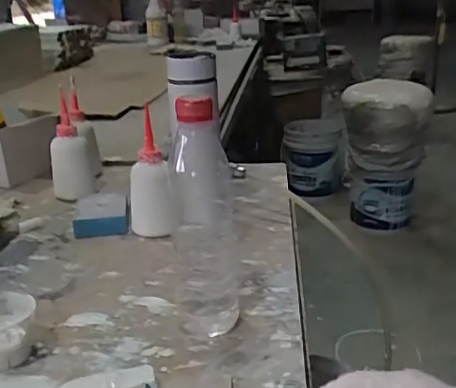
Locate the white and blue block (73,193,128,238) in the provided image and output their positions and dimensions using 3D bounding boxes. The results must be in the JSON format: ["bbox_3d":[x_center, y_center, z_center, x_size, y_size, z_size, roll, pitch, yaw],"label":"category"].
[{"bbox_3d":[-0.173,0.027,0.784,0.070,0.034,0.097,-4,21,-9],"label":"white and blue block"}]

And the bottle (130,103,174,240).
[{"bbox_3d":[-0.097,-0.019,0.720,0.037,0.164,0.046,-13,24,-29],"label":"bottle"}]

